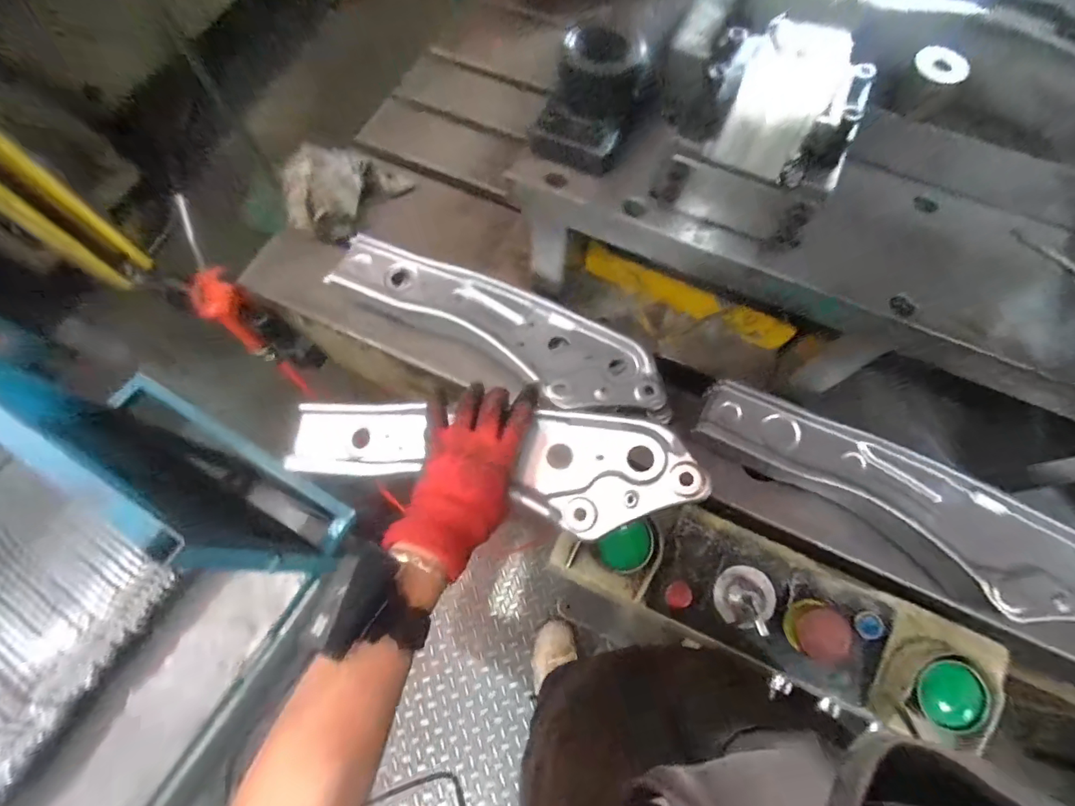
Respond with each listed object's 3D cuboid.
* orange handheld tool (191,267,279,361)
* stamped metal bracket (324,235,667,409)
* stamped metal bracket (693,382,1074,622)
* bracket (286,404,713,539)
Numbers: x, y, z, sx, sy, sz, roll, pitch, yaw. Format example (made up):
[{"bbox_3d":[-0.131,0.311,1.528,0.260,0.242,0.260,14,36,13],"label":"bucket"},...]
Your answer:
[{"bbox_3d":[-0.447,-0.129,0.699,0.042,0.165,0.062,25,70,9],"label":"orange handheld tool"},{"bbox_3d":[-0.054,-0.100,0.575,0.430,0.030,0.108,28,71,10],"label":"stamped metal bracket"},{"bbox_3d":[0.396,0.106,0.509,0.446,0.041,0.114,29,71,10],"label":"stamped metal bracket"},{"bbox_3d":[-0.063,0.056,0.468,0.431,0.017,0.106,4,68,17],"label":"bracket"}]

